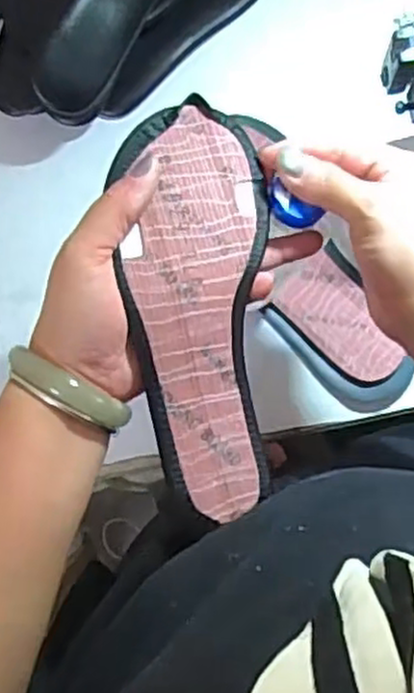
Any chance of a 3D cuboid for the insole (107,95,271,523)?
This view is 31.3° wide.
[{"bbox_3d":[-0.003,-0.020,0.383,0.071,0.018,0.212,-2,88,-19],"label":"insole"}]

